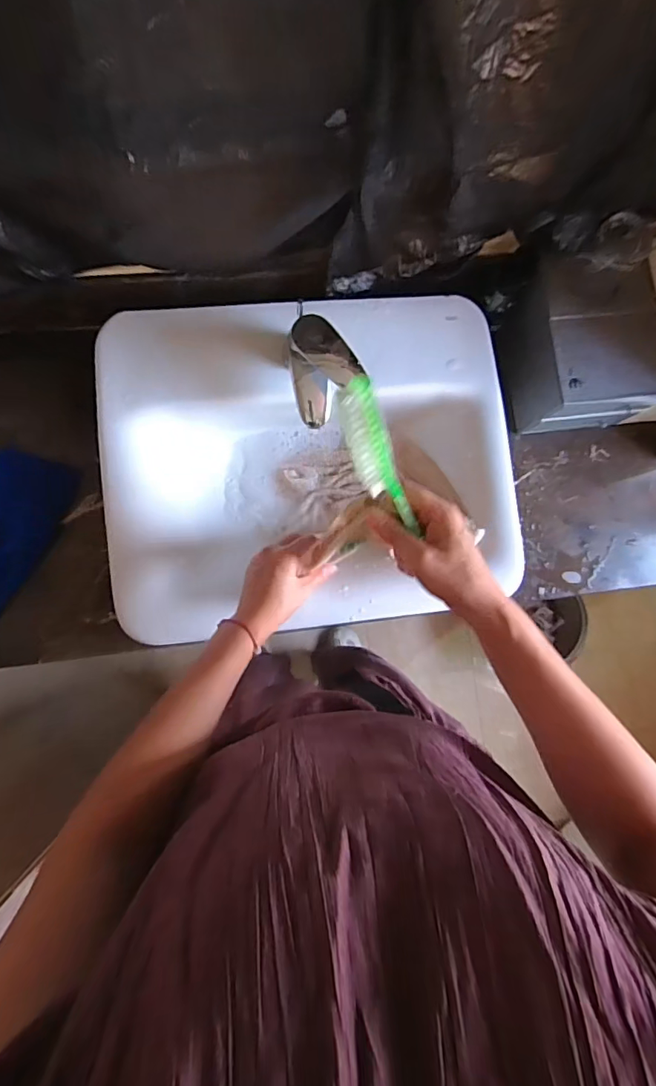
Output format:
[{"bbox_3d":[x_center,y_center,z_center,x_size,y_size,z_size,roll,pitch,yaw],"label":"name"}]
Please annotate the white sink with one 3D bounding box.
[{"bbox_3d":[-0.025,-0.104,0.717,0.538,0.126,0.430,-6,85,-7],"label":"white sink"}]

